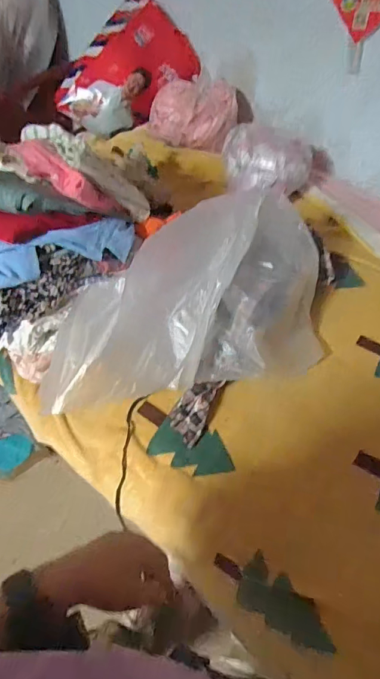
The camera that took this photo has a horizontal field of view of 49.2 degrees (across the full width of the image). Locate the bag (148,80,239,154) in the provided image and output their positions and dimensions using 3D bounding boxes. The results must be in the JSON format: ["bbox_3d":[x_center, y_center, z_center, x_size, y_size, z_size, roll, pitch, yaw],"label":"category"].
[{"bbox_3d":[0.007,-0.674,1.267,0.274,0.173,0.144,2,53,3],"label":"bag"}]

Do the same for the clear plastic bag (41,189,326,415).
[{"bbox_3d":[-0.005,-0.060,0.767,0.569,0.226,0.264,-15,54,-10],"label":"clear plastic bag"}]

